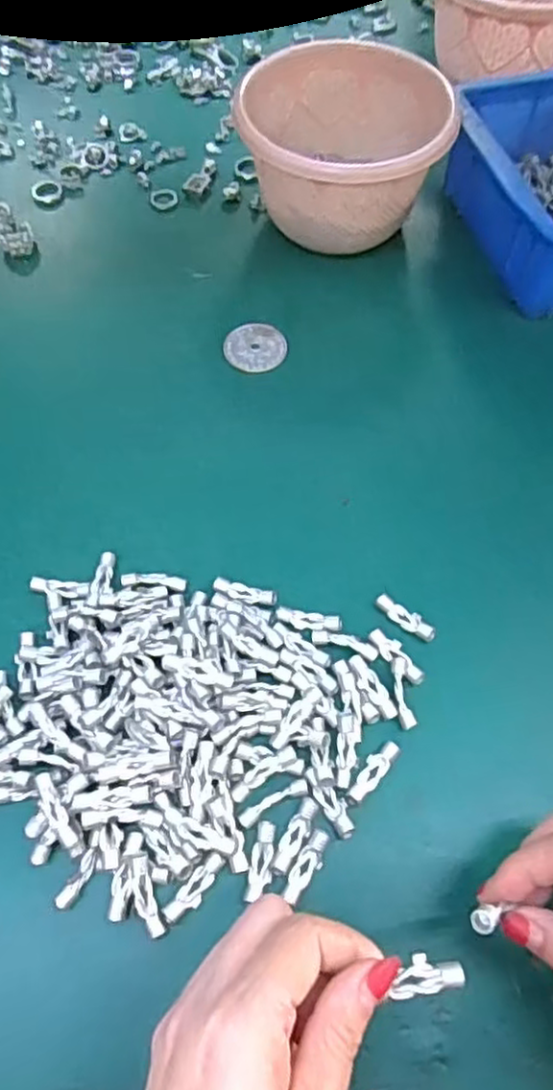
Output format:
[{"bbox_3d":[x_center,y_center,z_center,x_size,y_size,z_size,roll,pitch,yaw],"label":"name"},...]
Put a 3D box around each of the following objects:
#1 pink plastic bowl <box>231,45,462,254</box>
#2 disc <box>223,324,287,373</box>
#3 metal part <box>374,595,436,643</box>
[{"bbox_3d":[0.050,-0.278,0.491,0.127,0.084,0.131,0,63,-1],"label":"pink plastic bowl"},{"bbox_3d":[-0.015,-0.137,0.465,0.042,0.004,0.040,0,63,-1],"label":"disc"},{"bbox_3d":[0.070,0.040,0.369,0.035,0.007,0.012,35,67,16],"label":"metal part"}]

